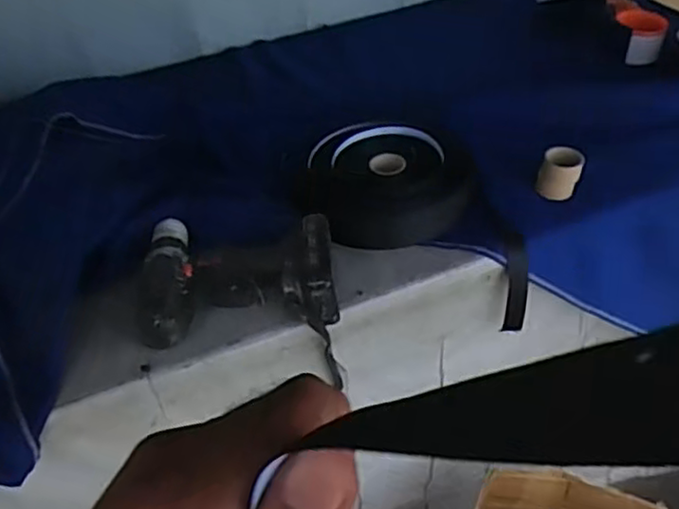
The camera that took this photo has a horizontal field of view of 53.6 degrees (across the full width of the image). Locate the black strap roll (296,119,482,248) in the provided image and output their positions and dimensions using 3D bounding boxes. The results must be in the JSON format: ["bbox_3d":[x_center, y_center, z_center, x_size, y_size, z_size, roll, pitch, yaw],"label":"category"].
[{"bbox_3d":[0.051,-0.090,0.840,0.180,0.062,0.188,-4,42,3],"label":"black strap roll"}]

